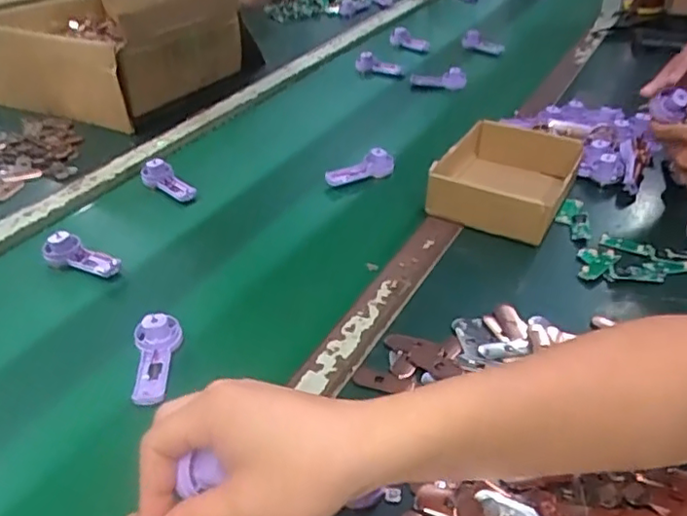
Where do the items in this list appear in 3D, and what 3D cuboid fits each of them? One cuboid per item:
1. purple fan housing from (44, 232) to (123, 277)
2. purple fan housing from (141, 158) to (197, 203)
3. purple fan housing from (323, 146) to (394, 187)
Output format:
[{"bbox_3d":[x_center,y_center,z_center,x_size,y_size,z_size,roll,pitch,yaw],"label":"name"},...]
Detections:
[{"bbox_3d":[-0.275,-0.006,0.642,0.087,0.026,0.026,10,38,15],"label":"purple fan housing"},{"bbox_3d":[-0.218,-0.097,0.761,0.089,0.024,0.031,28,45,33],"label":"purple fan housing"},{"bbox_3d":[0.020,-0.115,0.778,0.088,0.034,0.025,-10,37,-11],"label":"purple fan housing"}]

